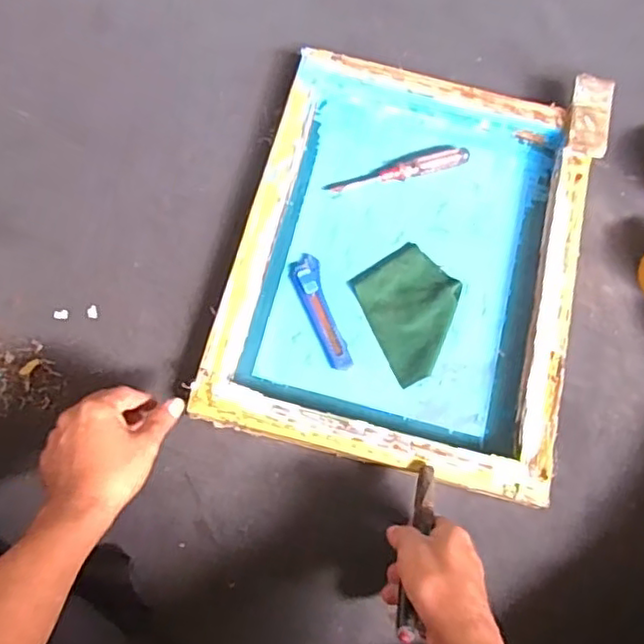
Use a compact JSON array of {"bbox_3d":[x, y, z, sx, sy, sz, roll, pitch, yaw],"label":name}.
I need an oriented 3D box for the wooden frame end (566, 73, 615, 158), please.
[{"bbox_3d":[0.310,-0.238,0.736,0.045,0.011,0.105,11,73,9],"label":"wooden frame end"}]

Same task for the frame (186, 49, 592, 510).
[{"bbox_3d":[0.094,-0.073,0.696,0.351,0.046,0.451,14,71,3],"label":"frame"}]

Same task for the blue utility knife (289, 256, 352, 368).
[{"bbox_3d":[-0.001,-0.012,0.691,0.032,0.010,0.136,-18,74,-10],"label":"blue utility knife"}]

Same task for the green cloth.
[{"bbox_3d":[0.102,-0.014,0.697,0.103,0.012,0.140,-23,75,-11],"label":"green cloth"}]

